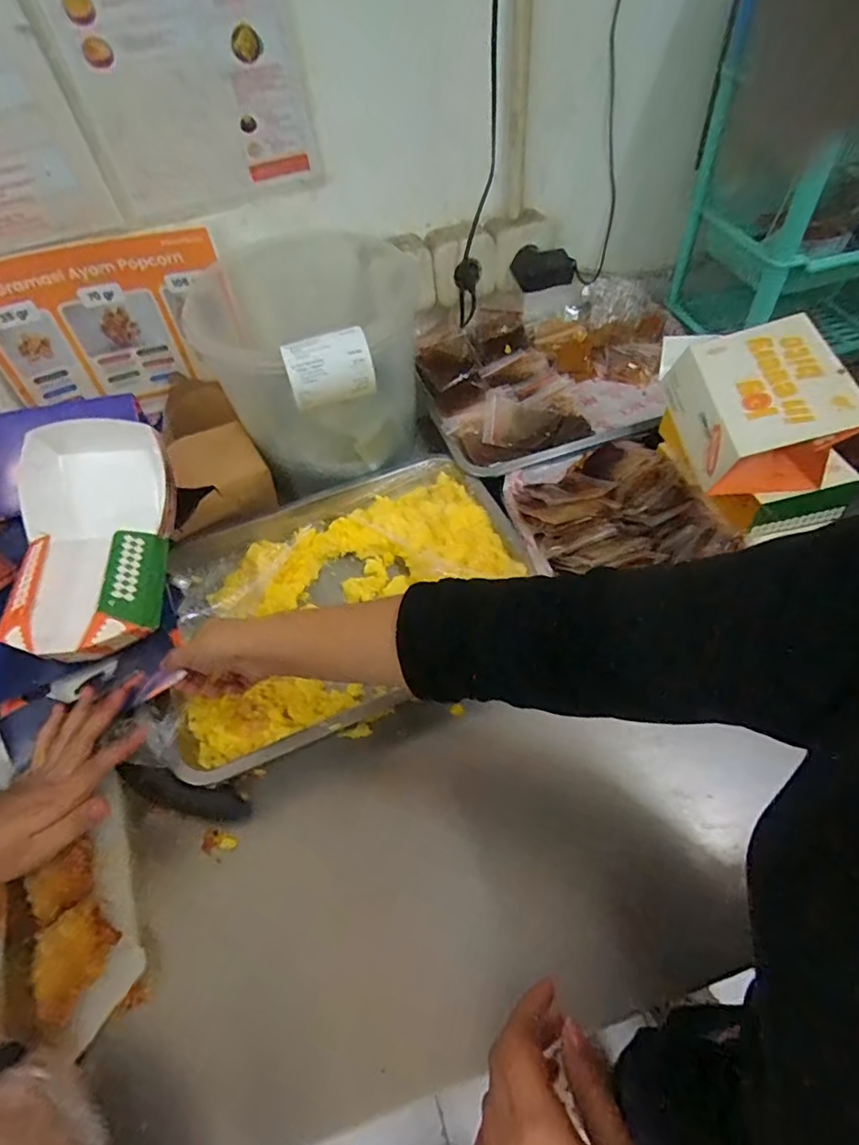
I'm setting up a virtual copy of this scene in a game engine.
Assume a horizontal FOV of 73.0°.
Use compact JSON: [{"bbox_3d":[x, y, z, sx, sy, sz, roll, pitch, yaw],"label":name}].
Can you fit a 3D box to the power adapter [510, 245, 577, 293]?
[{"bbox_3d":[0.147,-0.392,0.745,0.075,0.039,0.033,-4,52,2],"label":"power adapter"}]

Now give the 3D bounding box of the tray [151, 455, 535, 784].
[{"bbox_3d":[-0.094,0.028,0.623,0.388,0.050,0.299,-20,53,-10],"label":"tray"}]

